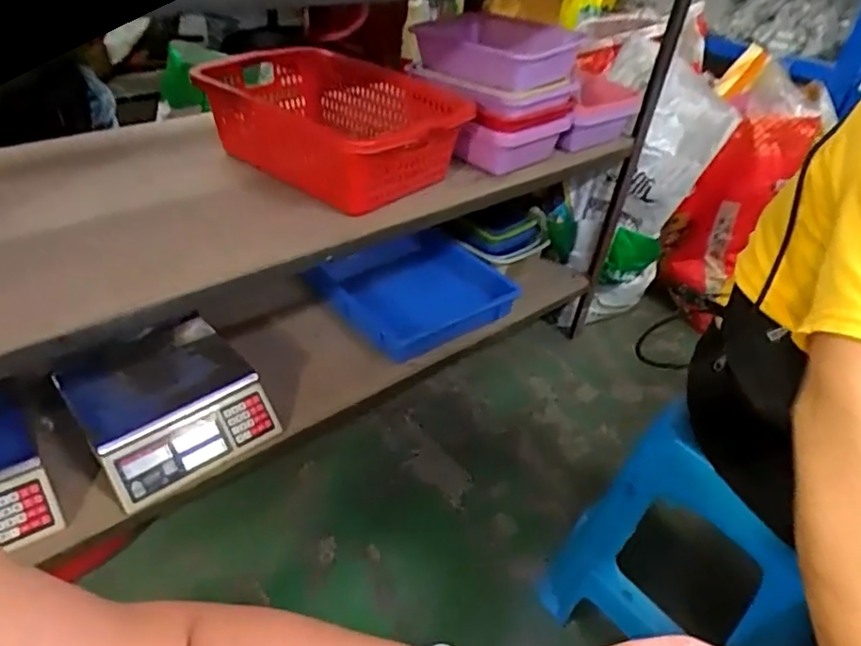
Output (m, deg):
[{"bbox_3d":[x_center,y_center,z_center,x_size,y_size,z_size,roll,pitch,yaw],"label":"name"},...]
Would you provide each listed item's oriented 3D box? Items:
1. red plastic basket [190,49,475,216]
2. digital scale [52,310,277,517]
[{"bbox_3d":[-0.169,-0.367,1.117,0.418,0.190,0.326,26,42,24],"label":"red plastic basket"},{"bbox_3d":[-0.475,0.130,1.102,0.284,0.122,0.305,-26,48,-34],"label":"digital scale"}]

